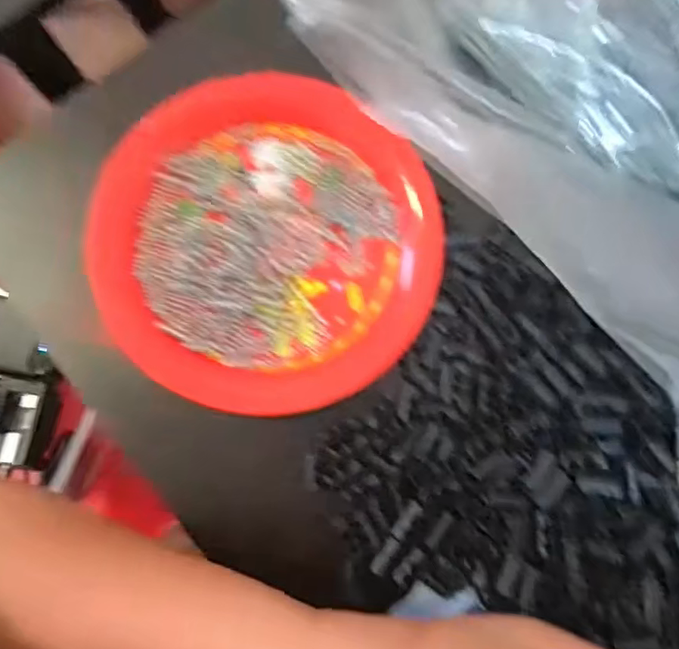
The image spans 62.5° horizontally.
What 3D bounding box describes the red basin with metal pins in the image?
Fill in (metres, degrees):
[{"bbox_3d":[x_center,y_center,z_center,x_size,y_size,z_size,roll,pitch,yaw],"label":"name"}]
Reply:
[{"bbox_3d":[-0.035,-0.046,0.280,0.162,0.017,0.174,0,81,0],"label":"red basin with metal pins"}]

